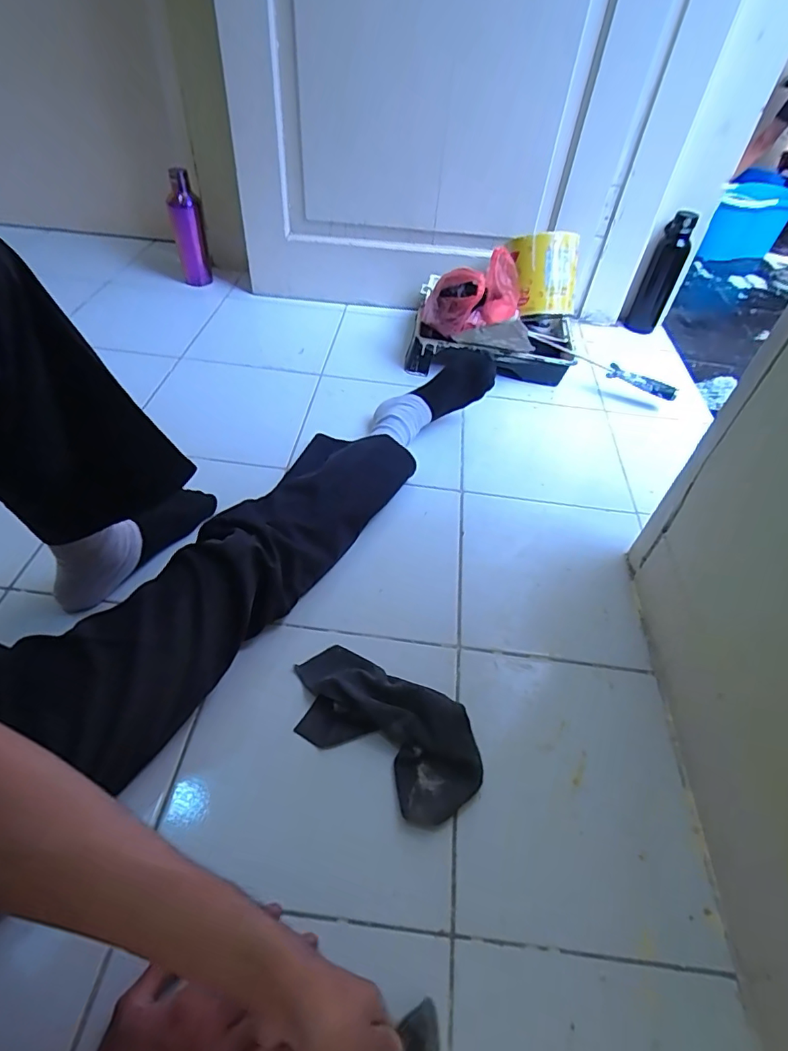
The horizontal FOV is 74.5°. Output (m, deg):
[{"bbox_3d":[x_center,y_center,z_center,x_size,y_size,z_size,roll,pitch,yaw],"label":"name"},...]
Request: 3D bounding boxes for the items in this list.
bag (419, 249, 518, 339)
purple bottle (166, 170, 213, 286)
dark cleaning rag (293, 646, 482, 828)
[{"bbox_3d":[0.165,-0.444,1.008,0.173,0.120,0.124,-13,50,-16],"label":"bag"},{"bbox_3d":[-0.486,-0.693,1.237,0.072,0.249,0.063,-16,51,-19],"label":"purple bottle"},{"bbox_3d":[-0.013,0.223,0.583,0.232,0.035,0.115,29,52,20],"label":"dark cleaning rag"}]

